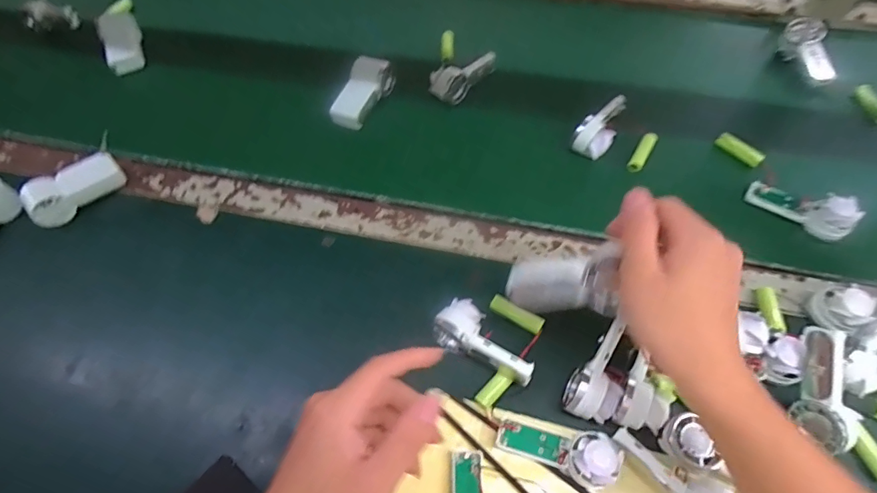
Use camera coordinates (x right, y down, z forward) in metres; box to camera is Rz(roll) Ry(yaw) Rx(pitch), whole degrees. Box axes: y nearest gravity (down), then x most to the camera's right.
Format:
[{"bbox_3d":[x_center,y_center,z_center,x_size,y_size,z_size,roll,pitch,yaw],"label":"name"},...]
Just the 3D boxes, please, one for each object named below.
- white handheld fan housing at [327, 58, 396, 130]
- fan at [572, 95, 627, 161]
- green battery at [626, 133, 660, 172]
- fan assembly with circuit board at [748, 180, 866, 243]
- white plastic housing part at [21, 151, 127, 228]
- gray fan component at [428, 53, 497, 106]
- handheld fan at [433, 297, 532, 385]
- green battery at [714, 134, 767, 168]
[{"bbox_3d":[-0.096,-0.193,0.579,0.034,0.047,0.099,24,65,15],"label":"white handheld fan housing"},{"bbox_3d":[0.187,-0.143,0.531,0.038,0.030,0.093,24,65,15],"label":"fan"},{"bbox_3d":[0.230,-0.106,0.524,0.017,0.013,0.054,29,66,17],"label":"green battery"},{"bbox_3d":[0.366,-0.042,0.469,0.092,0.032,0.032,28,66,17],"label":"fan assembly with circuit board"},{"bbox_3d":[-0.396,-0.062,0.510,0.032,0.050,0.095,40,70,21],"label":"white plastic housing part"},{"bbox_3d":[0.027,-0.218,0.589,0.040,0.035,0.094,37,69,20],"label":"gray fan component"},{"bbox_3d":[0.041,0.083,0.403,0.091,0.026,0.040,28,66,17],"label":"handheld fan"},{"bbox_3d":[0.334,-0.108,0.515,0.014,0.013,0.050,-35,65,-15],"label":"green battery"}]

